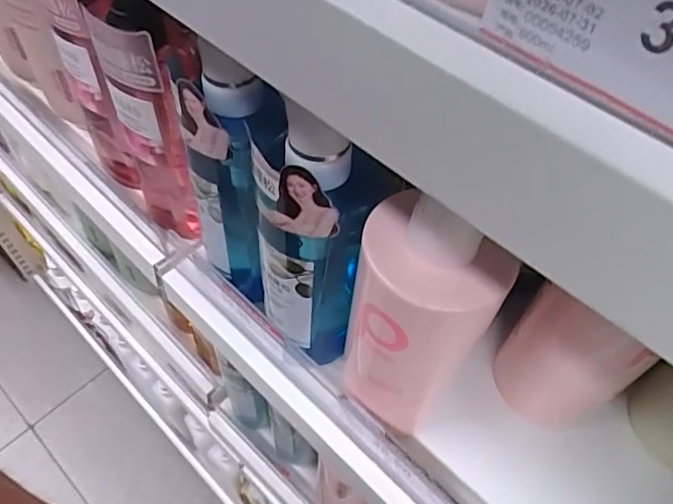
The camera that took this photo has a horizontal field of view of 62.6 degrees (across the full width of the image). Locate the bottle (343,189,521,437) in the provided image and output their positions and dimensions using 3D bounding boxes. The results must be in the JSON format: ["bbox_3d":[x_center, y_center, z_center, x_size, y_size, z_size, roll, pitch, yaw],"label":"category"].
[{"bbox_3d":[0.039,0.042,0.322,0.058,0.182,0.077,-36,63,-23],"label":"bottle"}]

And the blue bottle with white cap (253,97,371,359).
[{"bbox_3d":[-0.021,-0.001,0.345,0.057,0.198,0.062,1,55,-1],"label":"blue bottle with white cap"}]

